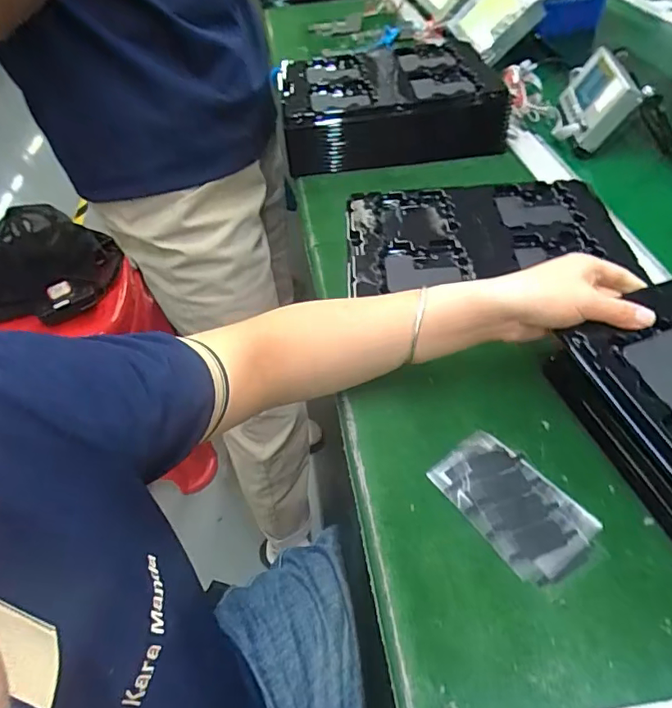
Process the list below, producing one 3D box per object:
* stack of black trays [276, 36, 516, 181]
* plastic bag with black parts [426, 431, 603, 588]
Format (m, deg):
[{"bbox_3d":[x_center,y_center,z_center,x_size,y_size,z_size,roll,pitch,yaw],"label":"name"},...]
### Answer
[{"bbox_3d":[0.077,-0.385,0.791,0.306,0.084,0.231,-7,46,-1],"label":"stack of black trays"},{"bbox_3d":[0.127,0.107,0.370,0.067,0.006,0.113,-29,50,-20],"label":"plastic bag with black parts"}]

